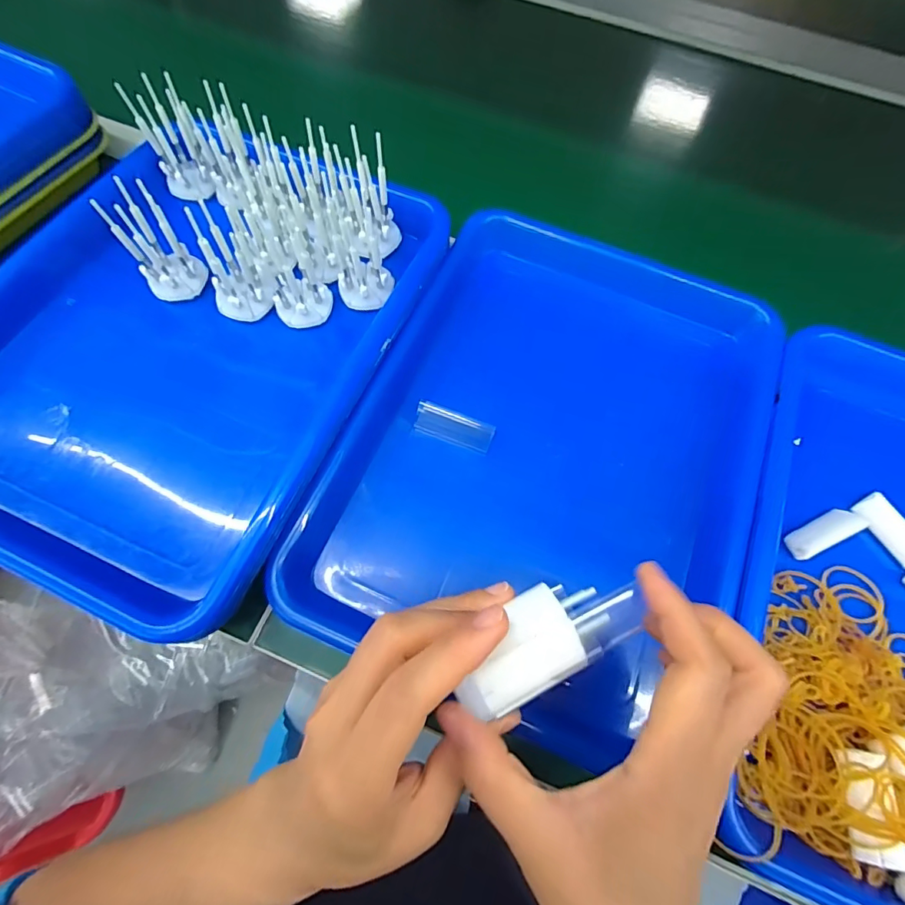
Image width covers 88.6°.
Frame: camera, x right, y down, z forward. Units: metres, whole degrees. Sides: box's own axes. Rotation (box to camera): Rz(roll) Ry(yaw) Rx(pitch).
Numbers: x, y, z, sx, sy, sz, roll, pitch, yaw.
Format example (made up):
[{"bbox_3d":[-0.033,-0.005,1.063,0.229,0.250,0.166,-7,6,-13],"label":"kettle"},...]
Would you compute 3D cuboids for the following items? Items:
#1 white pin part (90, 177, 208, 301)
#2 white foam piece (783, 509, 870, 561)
[{"bbox_3d":[-0.196,-0.135,0.308,0.038,0.065,0.042,-34,73,-15],"label":"white pin part"},{"bbox_3d":[0.230,0.050,0.287,0.048,0.012,0.017,-22,70,-11],"label":"white foam piece"}]

